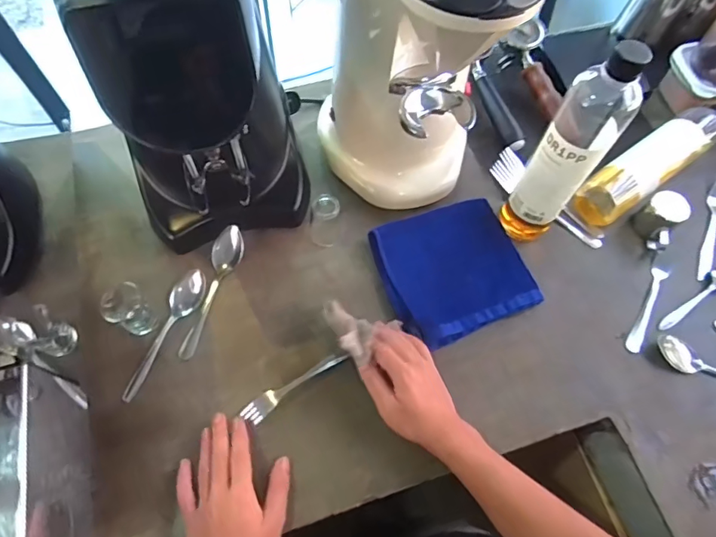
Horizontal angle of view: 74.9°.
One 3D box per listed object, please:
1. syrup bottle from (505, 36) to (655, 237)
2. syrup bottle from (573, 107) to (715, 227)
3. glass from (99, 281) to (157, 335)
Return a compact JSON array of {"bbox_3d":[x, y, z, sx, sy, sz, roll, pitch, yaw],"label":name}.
[{"bbox_3d":[0.228,-0.124,0.510,0.068,0.266,0.058,40,70,14],"label":"syrup bottle"},{"bbox_3d":[0.414,-0.151,0.662,0.262,0.058,0.067,-35,72,-16],"label":"syrup bottle"},{"bbox_3d":[-0.264,0.048,0.543,0.041,0.053,0.043,42,71,15],"label":"glass"}]

